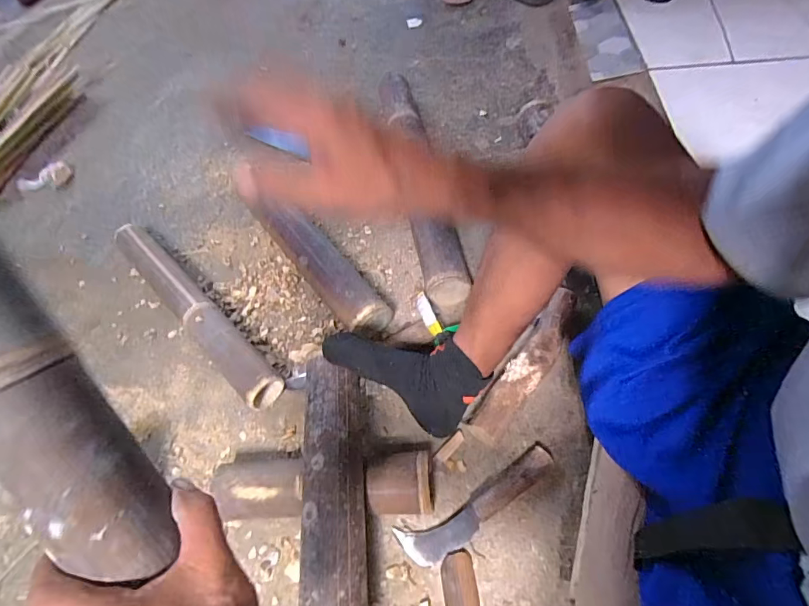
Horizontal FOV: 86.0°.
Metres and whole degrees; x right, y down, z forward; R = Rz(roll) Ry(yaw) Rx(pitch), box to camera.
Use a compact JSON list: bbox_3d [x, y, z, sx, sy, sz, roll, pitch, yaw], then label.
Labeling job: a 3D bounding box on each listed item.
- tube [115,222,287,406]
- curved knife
[{"bbox_3d":[-0.405,0.000,0.808,0.522,0.080,0.071,38,68,26],"label":"tube"},{"bbox_3d":[0.103,0.279,0.597,0.233,0.046,0.059,-25,60,-12],"label":"curved knife"}]

